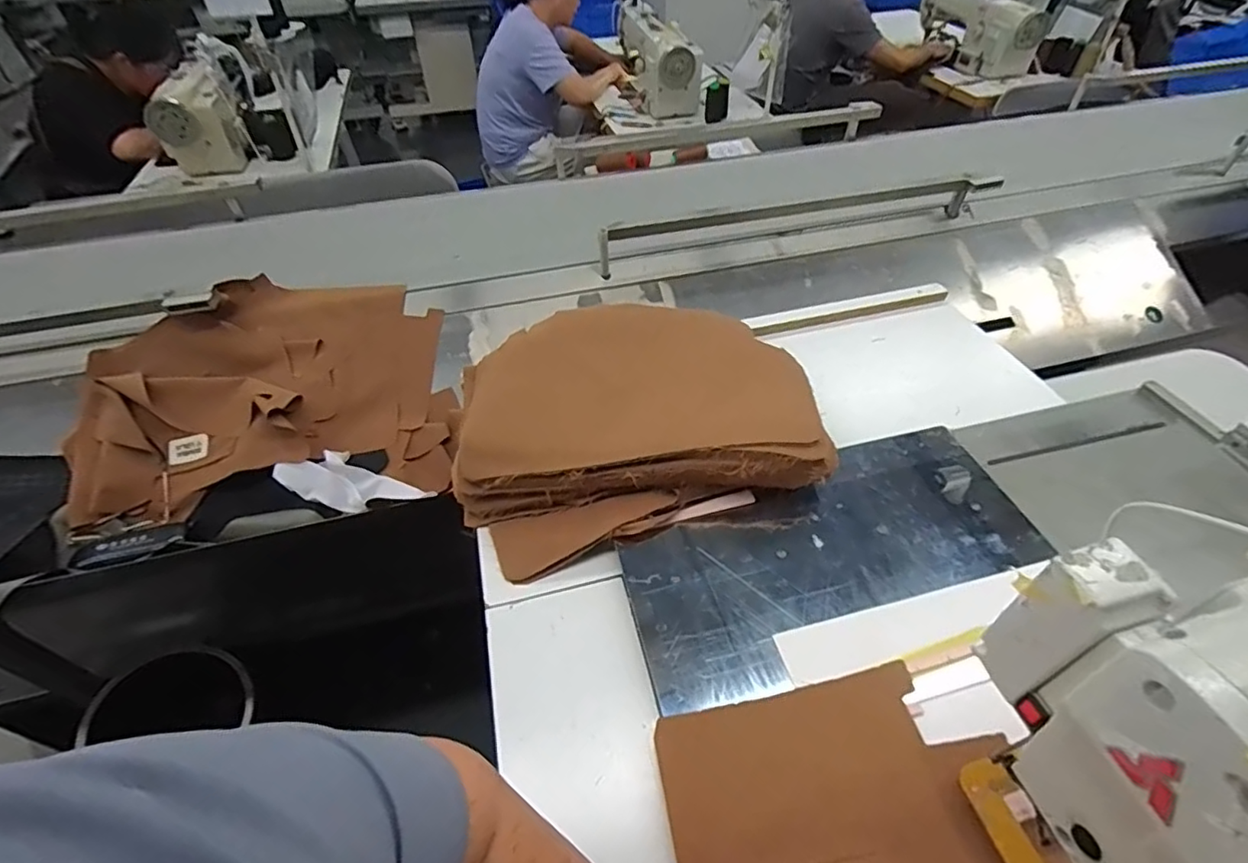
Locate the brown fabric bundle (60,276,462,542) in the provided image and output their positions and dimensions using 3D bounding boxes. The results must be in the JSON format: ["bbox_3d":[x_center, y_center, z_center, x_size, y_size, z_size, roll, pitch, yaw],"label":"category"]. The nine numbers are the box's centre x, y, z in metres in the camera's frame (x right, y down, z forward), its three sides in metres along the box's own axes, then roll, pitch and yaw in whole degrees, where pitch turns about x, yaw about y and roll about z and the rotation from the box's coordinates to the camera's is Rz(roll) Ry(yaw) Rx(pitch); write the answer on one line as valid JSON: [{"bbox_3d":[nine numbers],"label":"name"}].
[{"bbox_3d":[-0.592,-0.065,0.979,0.554,0.130,0.411,-6,71,-15],"label":"brown fabric bundle"}]

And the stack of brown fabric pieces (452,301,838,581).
[{"bbox_3d":[0.005,-0.039,0.748,0.436,0.128,0.357,-13,44,-7],"label":"stack of brown fabric pieces"}]

